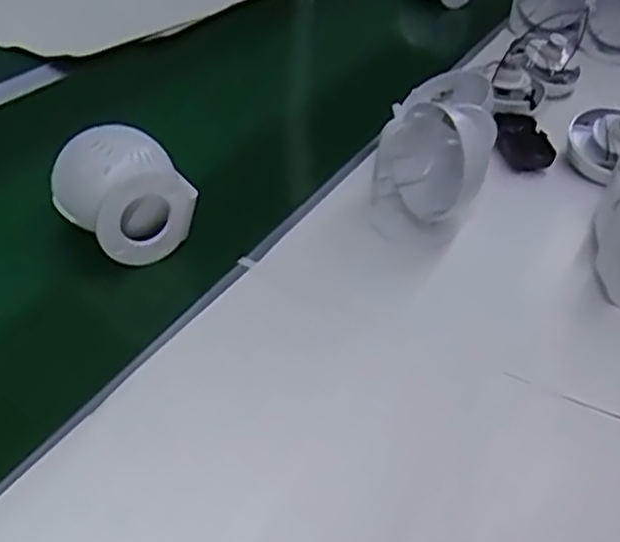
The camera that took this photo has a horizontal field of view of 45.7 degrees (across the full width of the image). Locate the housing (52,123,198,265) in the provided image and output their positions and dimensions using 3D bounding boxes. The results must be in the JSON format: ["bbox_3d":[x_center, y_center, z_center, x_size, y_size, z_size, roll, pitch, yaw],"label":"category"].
[{"bbox_3d":[-0.166,-0.069,0.667,0.096,0.089,0.107,32,44,30],"label":"housing"}]

